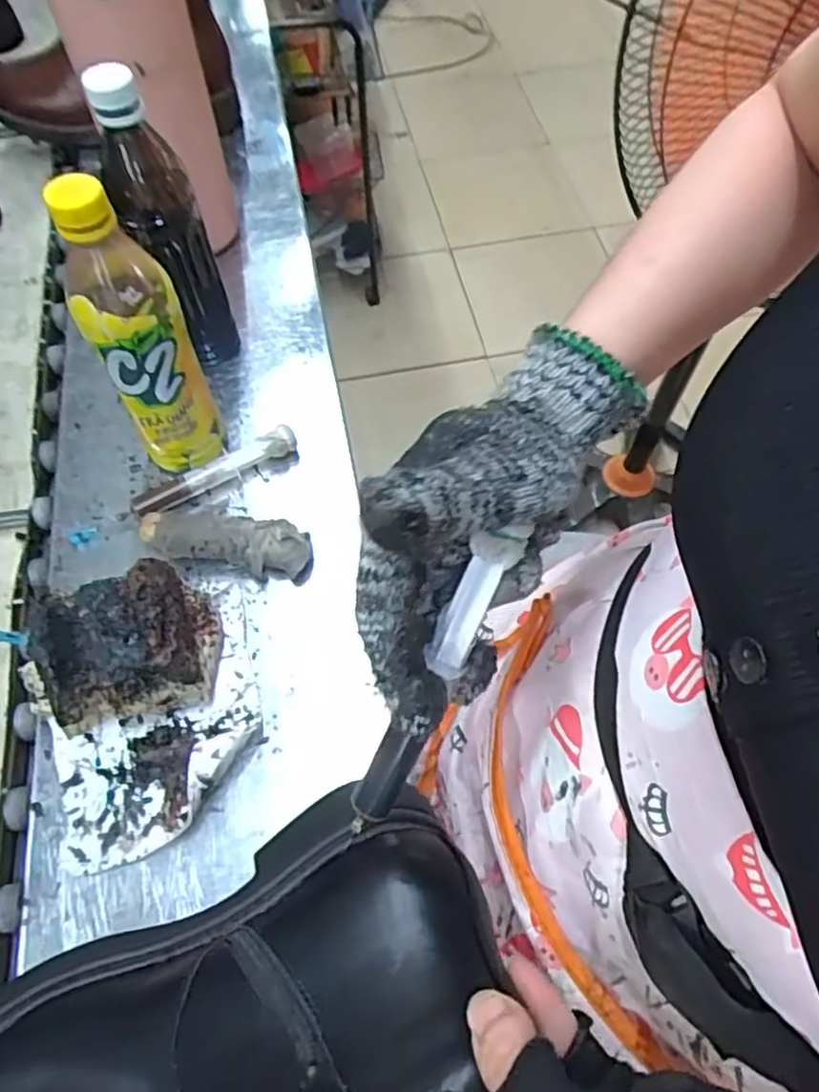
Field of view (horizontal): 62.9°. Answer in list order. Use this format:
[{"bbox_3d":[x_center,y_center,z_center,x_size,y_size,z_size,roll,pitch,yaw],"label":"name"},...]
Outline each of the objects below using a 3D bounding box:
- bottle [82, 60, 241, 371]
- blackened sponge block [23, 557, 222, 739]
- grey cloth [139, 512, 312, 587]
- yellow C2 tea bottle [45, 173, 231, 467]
[{"bbox_3d":[-0.179,-0.226,0.501,0.057,0.228,0.064,-24,63,-12],"label":"bottle"},{"bbox_3d":[-0.168,0.060,0.406,0.093,0.085,0.078,-22,63,-12],"label":"blackened sponge block"},{"bbox_3d":[-0.131,-0.002,0.475,0.121,0.025,0.034,8,61,5],"label":"grey cloth"},{"bbox_3d":[-0.173,-0.128,0.441,0.056,0.218,0.054,-25,64,-13],"label":"yellow C2 tea bottle"}]

